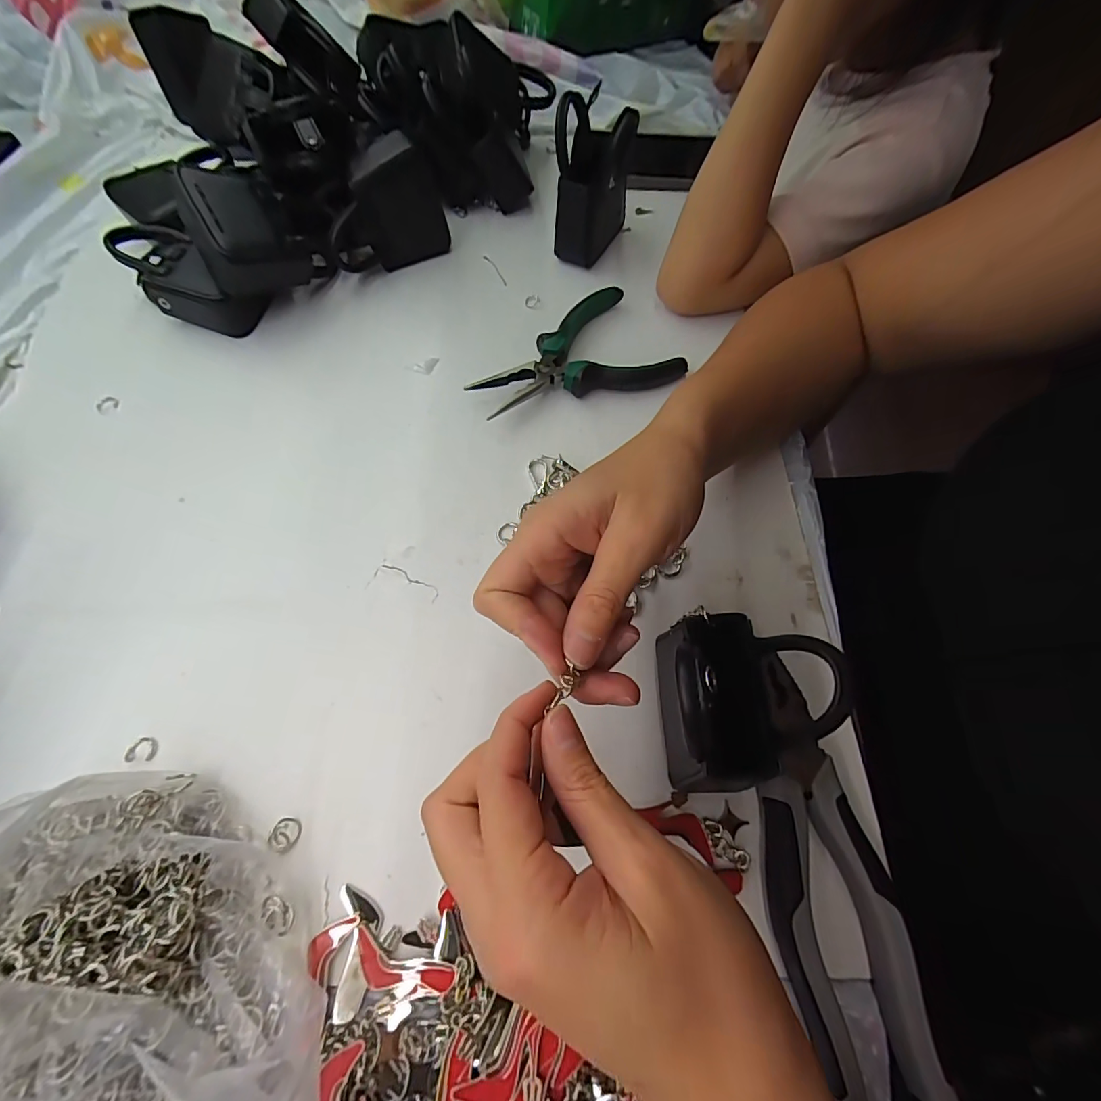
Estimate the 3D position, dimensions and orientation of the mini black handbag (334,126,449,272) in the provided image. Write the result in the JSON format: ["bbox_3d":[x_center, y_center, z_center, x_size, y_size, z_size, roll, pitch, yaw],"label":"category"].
[{"bbox_3d":[-0.132,-0.270,0.369,0.093,0.081,0.033,-22,68,-12],"label":"mini black handbag"}]

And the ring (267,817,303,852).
[{"bbox_3d":[-0.127,0.135,0.220,0.013,0.004,0.014,1,65,-2],"label":"ring"}]

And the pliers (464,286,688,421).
[{"bbox_3d":[0.018,-0.134,0.341,0.146,0.023,0.095,-33,70,-16],"label":"pliers"}]

